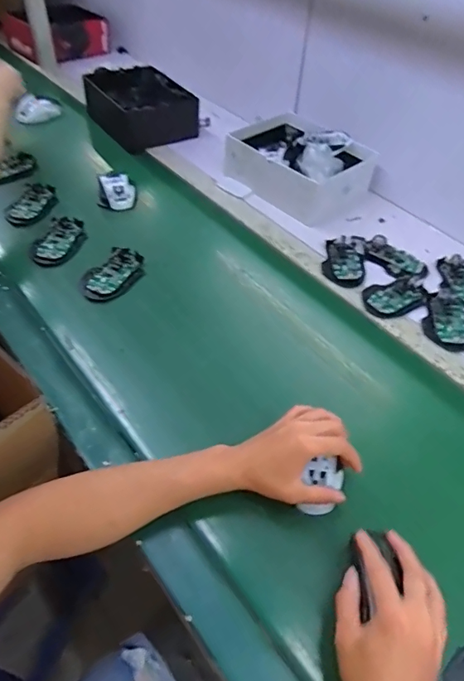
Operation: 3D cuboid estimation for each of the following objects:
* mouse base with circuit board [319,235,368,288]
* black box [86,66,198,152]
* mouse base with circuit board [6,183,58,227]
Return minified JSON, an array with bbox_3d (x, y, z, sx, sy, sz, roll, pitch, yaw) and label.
[{"bbox_3d":[0.194,-0.140,0.794,0.070,0.019,0.124,13,49,8],"label":"mouse base with circuit board"},{"bbox_3d":[-0.208,-0.544,1.071,0.208,0.094,0.197,-21,53,-21],"label":"black box"},{"bbox_3d":[-0.360,-0.246,0.845,0.069,0.018,0.114,9,48,4],"label":"mouse base with circuit board"}]

